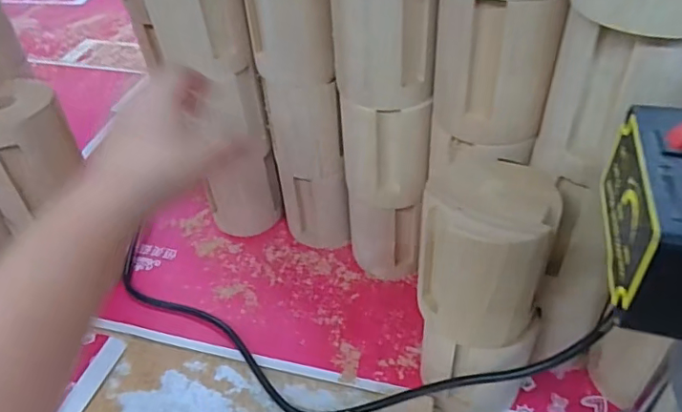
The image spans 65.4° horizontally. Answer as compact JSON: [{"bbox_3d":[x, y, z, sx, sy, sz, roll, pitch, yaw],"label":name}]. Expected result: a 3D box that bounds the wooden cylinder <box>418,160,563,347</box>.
[{"bbox_3d":[0.091,0.027,0.345,0.075,0.095,0.082,11,46,15],"label":"wooden cylinder"}]

